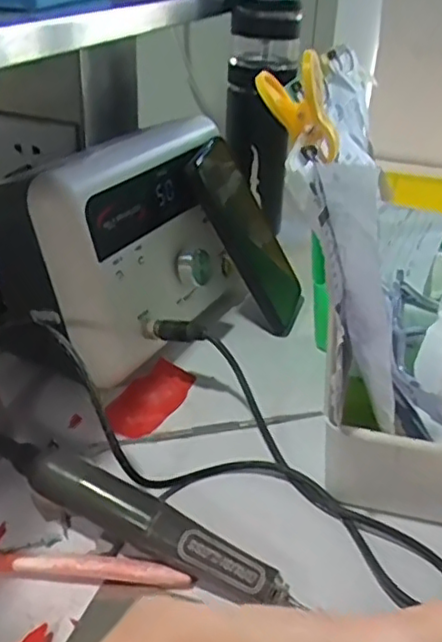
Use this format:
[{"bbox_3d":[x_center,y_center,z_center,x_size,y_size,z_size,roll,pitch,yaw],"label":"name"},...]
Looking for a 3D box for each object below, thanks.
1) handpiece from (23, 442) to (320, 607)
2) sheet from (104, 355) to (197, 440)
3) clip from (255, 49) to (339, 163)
[{"bbox_3d":[-0.036,0.109,0.341,0.150,0.033,0.025,17,33,22],"label":"handpiece"},{"bbox_3d":[-0.047,0.053,0.461,0.039,0.005,0.082,19,34,25],"label":"sheet"},{"bbox_3d":[0.046,-0.114,0.344,0.029,0.033,0.055,-19,76,-54],"label":"clip"}]

